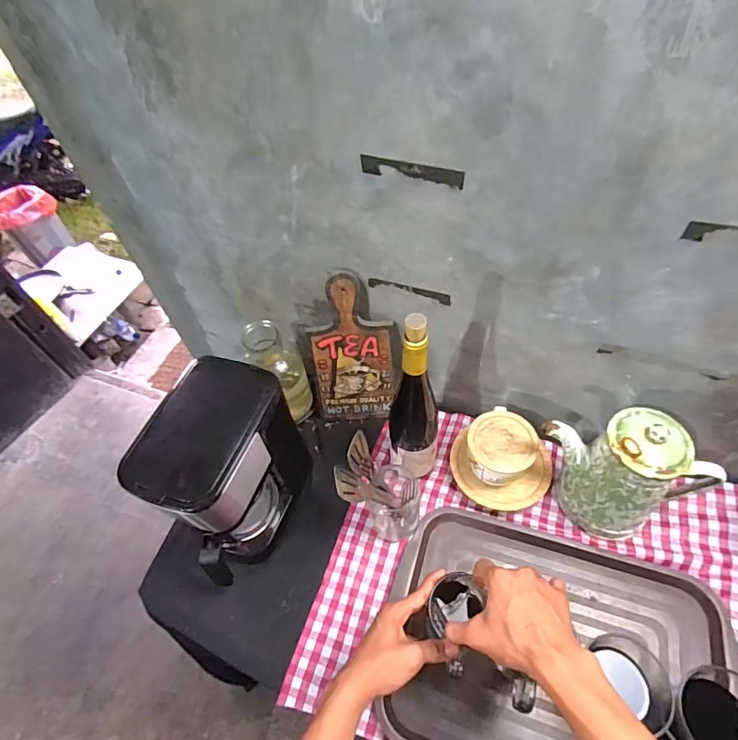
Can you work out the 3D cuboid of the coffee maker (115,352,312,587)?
[{"bbox_3d":[-0.201,0.147,0.637,0.128,0.253,0.222,16,57,16],"label":"coffee maker"}]

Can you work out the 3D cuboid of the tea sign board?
[{"bbox_3d":[-0.023,-0.024,0.747,0.147,0.278,0.016,0,36,0],"label":"tea sign board"}]

